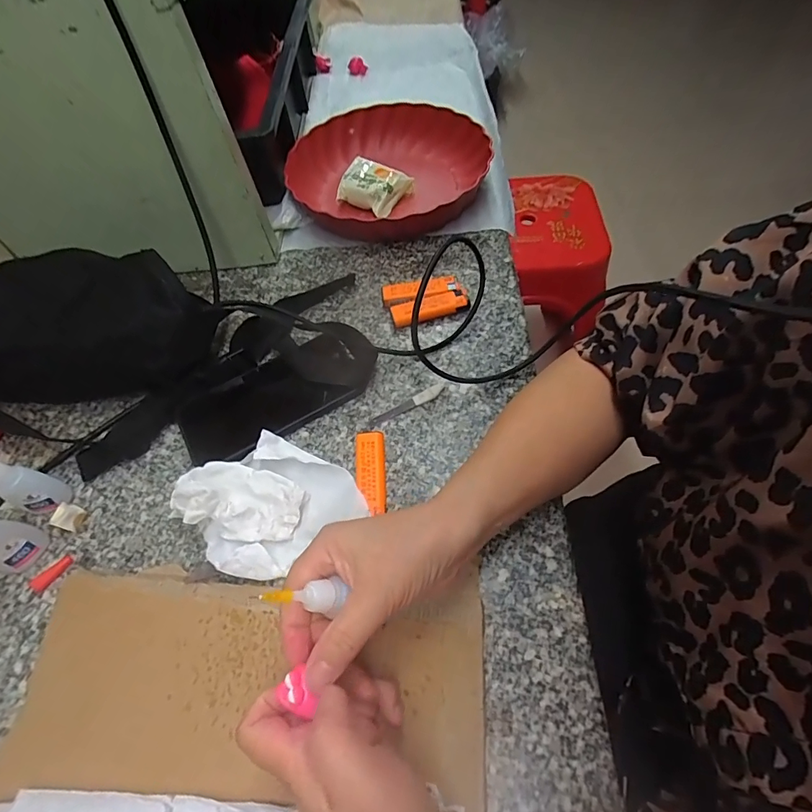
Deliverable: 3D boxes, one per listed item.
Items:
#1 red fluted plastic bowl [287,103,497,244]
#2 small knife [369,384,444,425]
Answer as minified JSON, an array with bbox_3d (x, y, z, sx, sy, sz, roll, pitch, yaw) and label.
[{"bbox_3d":[-0.021,-0.300,0.571,0.241,0.049,0.254,-2,56,3],"label":"red fluted plastic bowl"},{"bbox_3d":[0.002,0.000,0.402,0.074,0.004,0.012,-28,59,-11],"label":"small knife"}]

